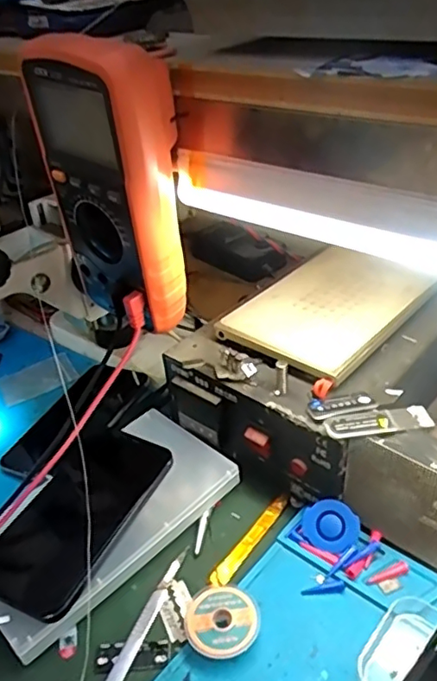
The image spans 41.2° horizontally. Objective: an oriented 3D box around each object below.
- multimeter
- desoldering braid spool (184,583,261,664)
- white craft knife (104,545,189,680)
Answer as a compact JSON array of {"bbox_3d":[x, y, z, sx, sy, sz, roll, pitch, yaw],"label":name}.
[{"bbox_3d":[-0.062,-0.092,0.362,0.057,0.170,0.091,-30,41,-30],"label":"multimeter"},{"bbox_3d":[0.002,0.173,0.357,0.043,0.014,0.042,-4,35,3],"label":"desoldering braid spool"},{"bbox_3d":[-0.050,0.184,0.363,0.012,0.004,0.127,10,38,22],"label":"white craft knife"}]

